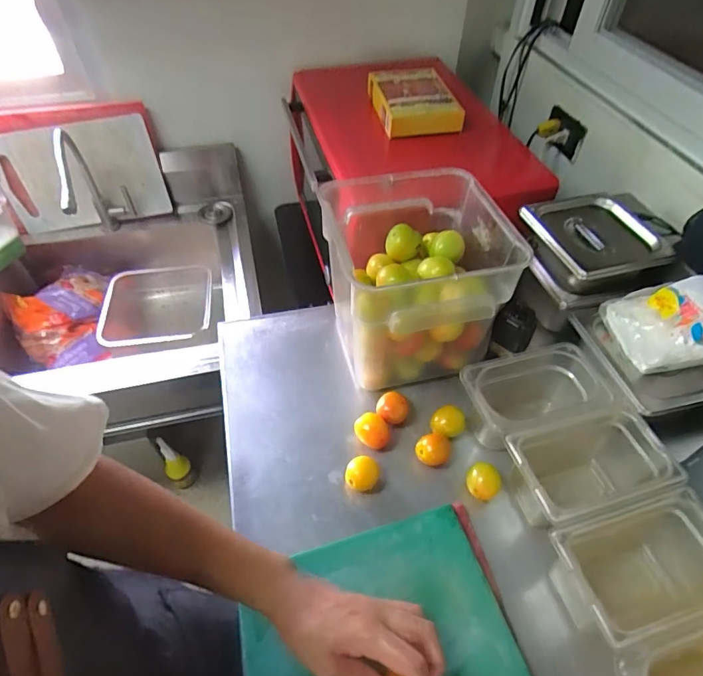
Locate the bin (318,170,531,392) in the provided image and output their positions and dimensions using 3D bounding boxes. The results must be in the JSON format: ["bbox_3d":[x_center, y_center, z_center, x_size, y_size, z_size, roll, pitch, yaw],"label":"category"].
[{"bbox_3d":[0.082,-0.078,0.646,0.207,0.212,0.239,-10,51,-9],"label":"bin"}]

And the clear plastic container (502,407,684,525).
[{"bbox_3d":[0.278,0.165,0.546,0.188,0.105,0.109,-10,51,-9],"label":"clear plastic container"}]

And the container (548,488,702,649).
[{"bbox_3d":[0.295,0.250,0.486,0.173,0.121,0.105,-12,51,-10],"label":"container"}]

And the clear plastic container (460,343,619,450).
[{"bbox_3d":[0.240,0.089,0.606,0.191,0.099,0.111,-9,51,-8],"label":"clear plastic container"}]

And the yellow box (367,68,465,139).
[{"bbox_3d":[0.116,-0.456,0.884,0.143,0.048,0.208,-7,50,-7],"label":"yellow box"}]

